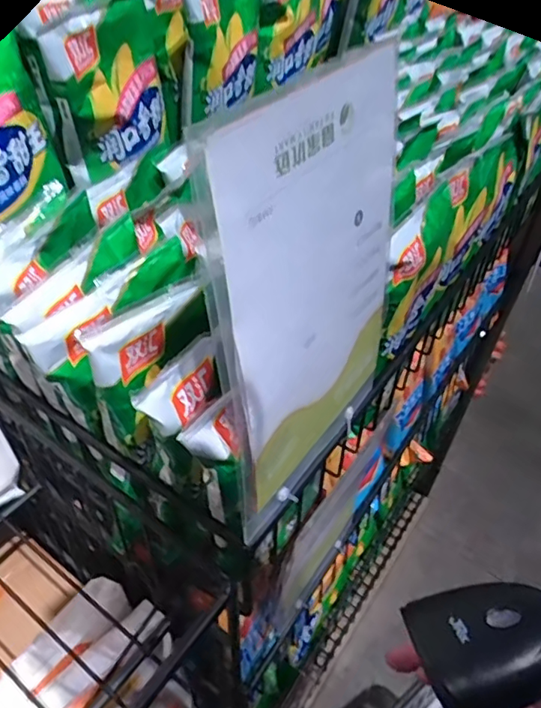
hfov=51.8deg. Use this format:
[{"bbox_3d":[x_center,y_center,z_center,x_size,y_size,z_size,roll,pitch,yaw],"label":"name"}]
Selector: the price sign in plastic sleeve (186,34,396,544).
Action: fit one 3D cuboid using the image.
[{"bbox_3d":[0.025,-0.022,0.285,0.008,0.227,0.149,22,49,29],"label":"price sign in plastic sleeve"}]

